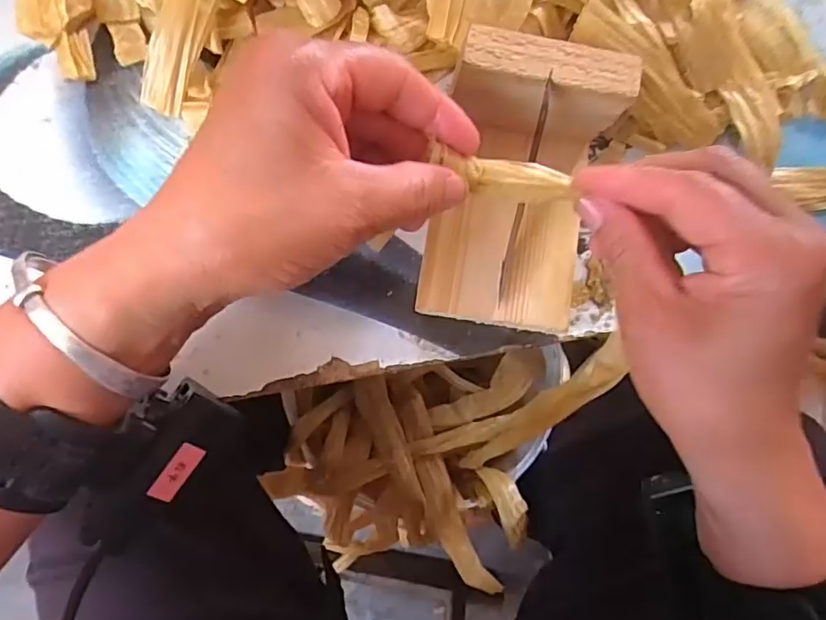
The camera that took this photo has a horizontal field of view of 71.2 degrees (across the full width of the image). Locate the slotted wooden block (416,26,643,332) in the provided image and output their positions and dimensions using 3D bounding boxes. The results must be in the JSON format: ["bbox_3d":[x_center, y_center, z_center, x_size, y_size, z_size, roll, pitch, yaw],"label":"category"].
[{"bbox_3d":[0.048,-0.052,0.259,0.072,0.063,0.109,9,83,-4],"label":"slotted wooden block"}]

